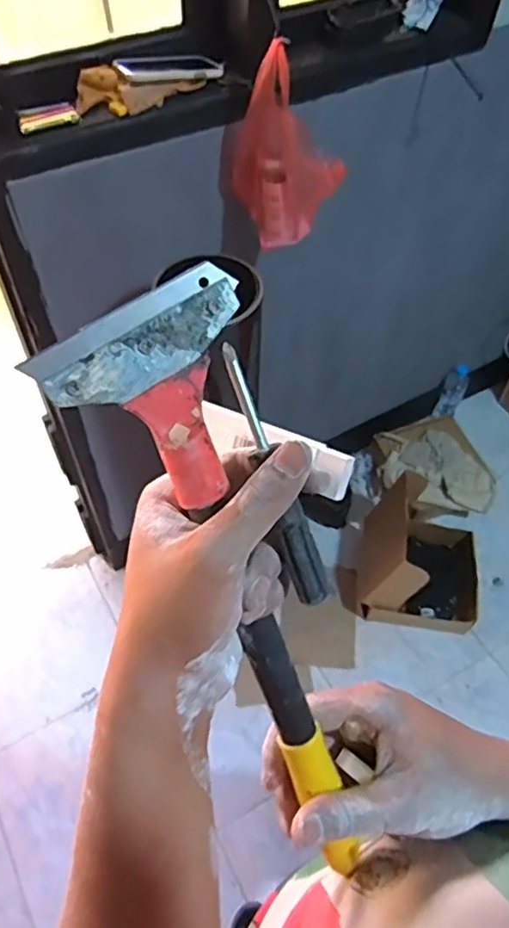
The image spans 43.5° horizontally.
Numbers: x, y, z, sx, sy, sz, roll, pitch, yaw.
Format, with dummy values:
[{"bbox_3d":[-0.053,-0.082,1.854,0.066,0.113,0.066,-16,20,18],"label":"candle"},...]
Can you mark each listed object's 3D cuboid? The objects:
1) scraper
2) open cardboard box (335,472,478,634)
[{"bbox_3d":[0.004,0.079,0.332,0.094,0.341,0.022,-28,16,-19],"label":"scraper"},{"bbox_3d":[0.414,0.230,1.625,0.360,0.264,0.297,10,55,6],"label":"open cardboard box"}]

